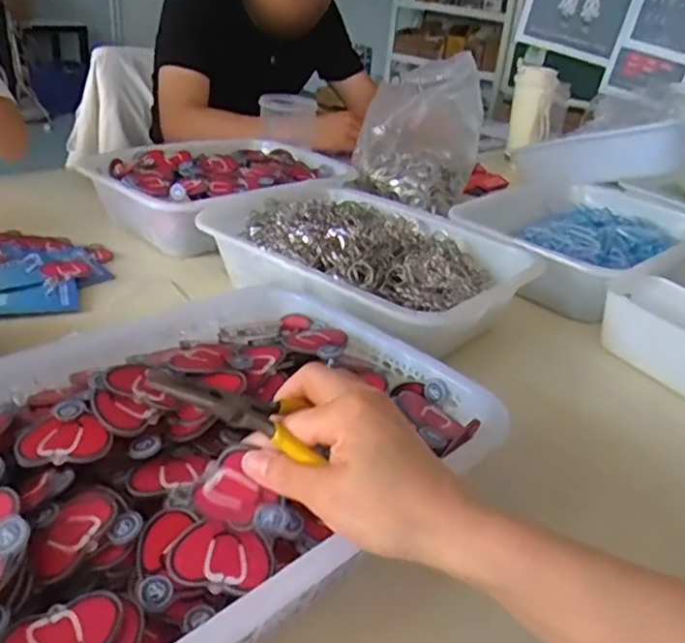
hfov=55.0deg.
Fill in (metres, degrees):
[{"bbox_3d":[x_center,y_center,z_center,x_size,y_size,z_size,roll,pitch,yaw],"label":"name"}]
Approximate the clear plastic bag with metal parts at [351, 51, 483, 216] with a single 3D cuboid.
[{"bbox_3d":[0.119,-0.292,0.985,0.171,0.181,0.189,9,28,5],"label":"clear plastic bag with metal parts"}]

